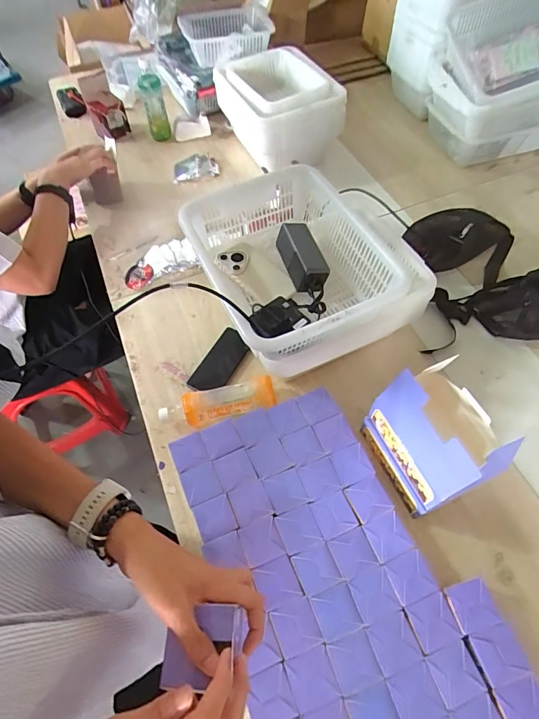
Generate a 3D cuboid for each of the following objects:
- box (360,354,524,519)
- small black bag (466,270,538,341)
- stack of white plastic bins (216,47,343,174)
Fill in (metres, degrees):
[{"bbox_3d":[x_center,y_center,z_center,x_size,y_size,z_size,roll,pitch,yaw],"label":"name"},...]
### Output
[{"bbox_3d":[0.256,0.129,0.658,0.119,0.190,0.176,-21,61,-12],"label":"box"},{"bbox_3d":[0.601,-0.126,0.891,0.302,0.042,0.161,-15,60,-9],"label":"small black bag"},{"bbox_3d":[0.020,-0.686,1.100,0.223,0.206,0.291,-29,62,-15],"label":"stack of white plastic bins"}]

